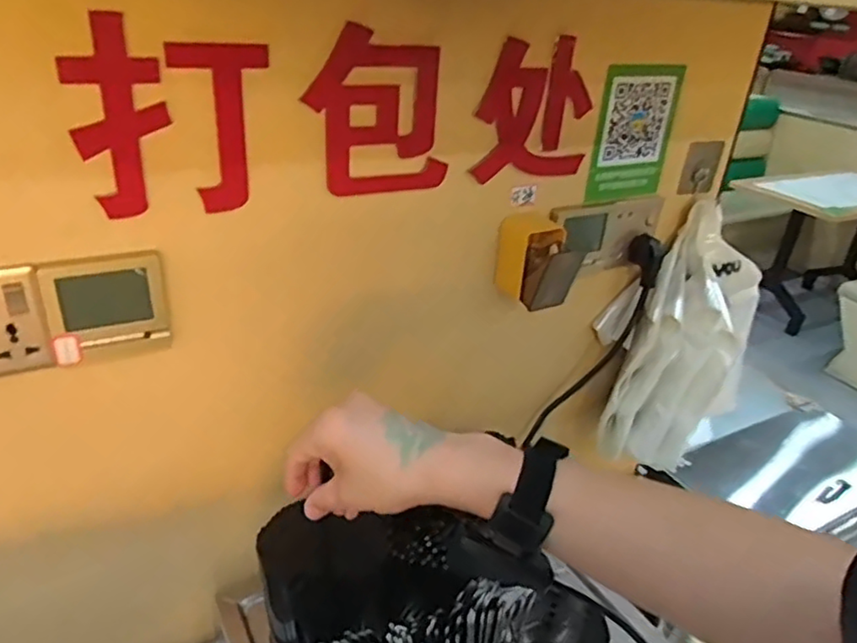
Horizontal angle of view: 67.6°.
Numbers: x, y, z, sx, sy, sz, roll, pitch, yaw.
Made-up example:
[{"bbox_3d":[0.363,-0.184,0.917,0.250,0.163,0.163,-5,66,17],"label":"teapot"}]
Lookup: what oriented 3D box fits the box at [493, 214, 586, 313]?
[{"bbox_3d":[0.118,-0.065,0.692,0.067,0.079,0.070,-17,35,-34],"label":"box"}]

